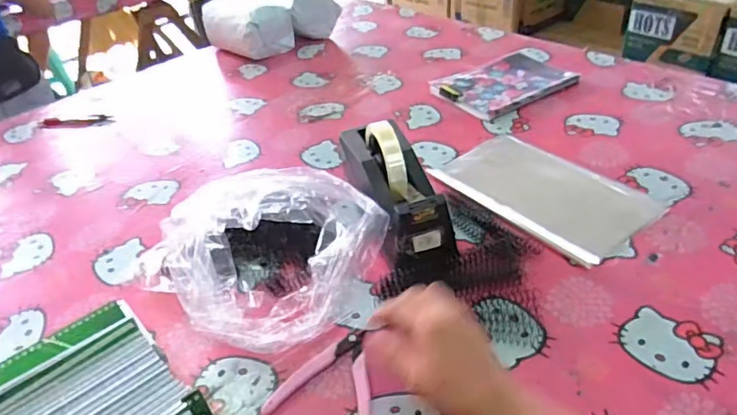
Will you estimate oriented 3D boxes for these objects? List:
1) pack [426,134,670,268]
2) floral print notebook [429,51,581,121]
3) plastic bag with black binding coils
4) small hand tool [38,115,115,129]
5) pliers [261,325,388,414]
[{"bbox_3d":[0.223,-0.031,0.681,0.166,0.015,0.254,-29,44,-26],"label":"pack"},{"bbox_3d":[0.244,-0.224,0.937,0.232,0.018,0.161,-25,42,-22],"label":"floral print notebook"},{"bbox_3d":[-0.093,0.054,0.548,0.182,0.121,0.172,13,42,23],"label":"plastic bag with black binding coils"},{"bbox_3d":[-0.550,-0.162,0.991,0.149,0.007,0.043,-4,38,3],"label":"small hand tool"},{"bbox_3d":[-0.030,0.154,0.488,0.099,0.012,0.113,9,41,19],"label":"pliers"}]

